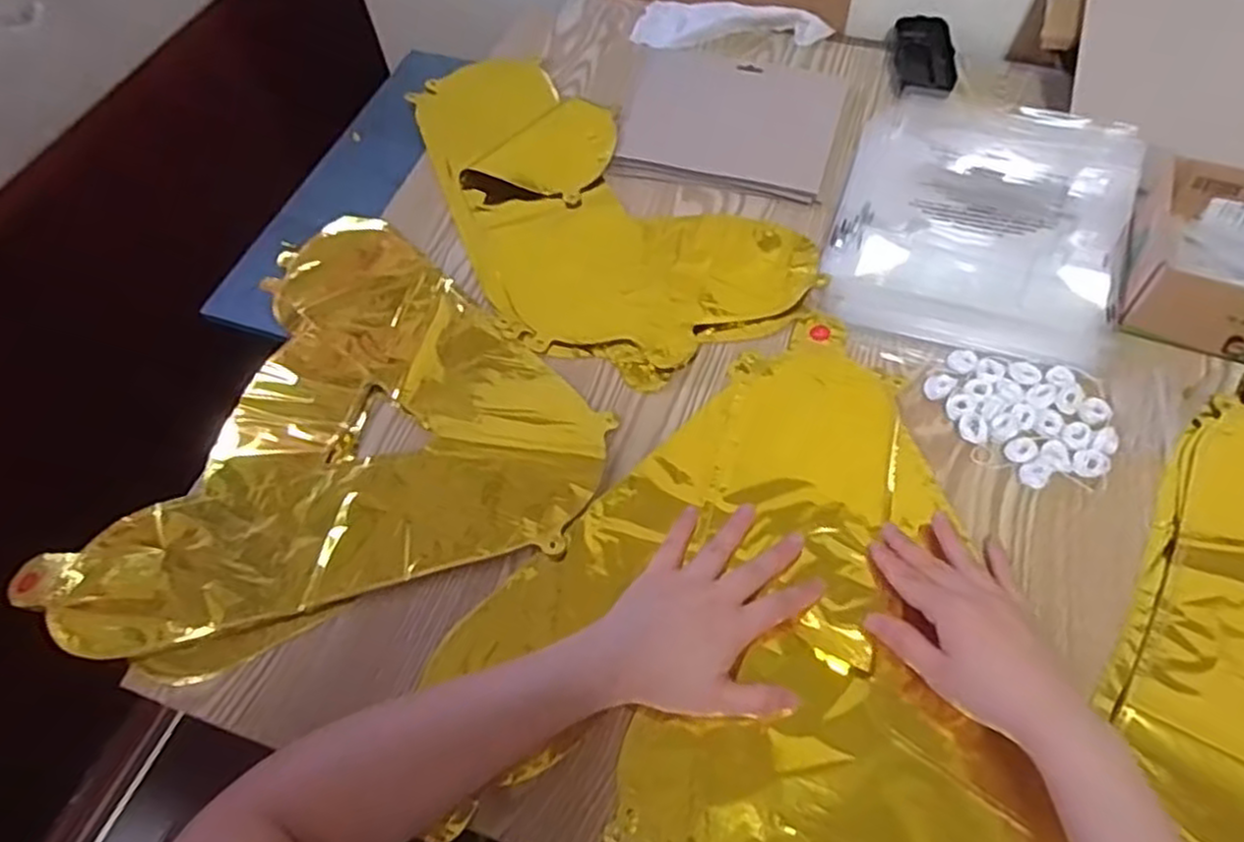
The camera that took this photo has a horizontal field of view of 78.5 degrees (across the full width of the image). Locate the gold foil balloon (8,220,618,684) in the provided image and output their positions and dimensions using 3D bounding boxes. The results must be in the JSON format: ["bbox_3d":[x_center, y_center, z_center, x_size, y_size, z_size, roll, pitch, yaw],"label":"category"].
[{"bbox_3d":[-0.239,0.022,0.557,0.354,0.008,0.357,-40,65,-19],"label":"gold foil balloon"}]

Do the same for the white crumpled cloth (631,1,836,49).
[{"bbox_3d":[0.112,-0.406,0.777,0.193,0.020,0.064,7,60,7],"label":"white crumpled cloth"}]

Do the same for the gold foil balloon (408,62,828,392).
[{"bbox_3d":[-0.046,-0.202,0.681,0.227,0.016,0.422,-31,62,-15],"label":"gold foil balloon"}]

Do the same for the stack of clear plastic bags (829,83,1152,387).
[{"bbox_3d":[0.300,-0.175,0.633,0.218,0.022,0.270,17,62,13],"label":"stack of clear plastic bags"}]

